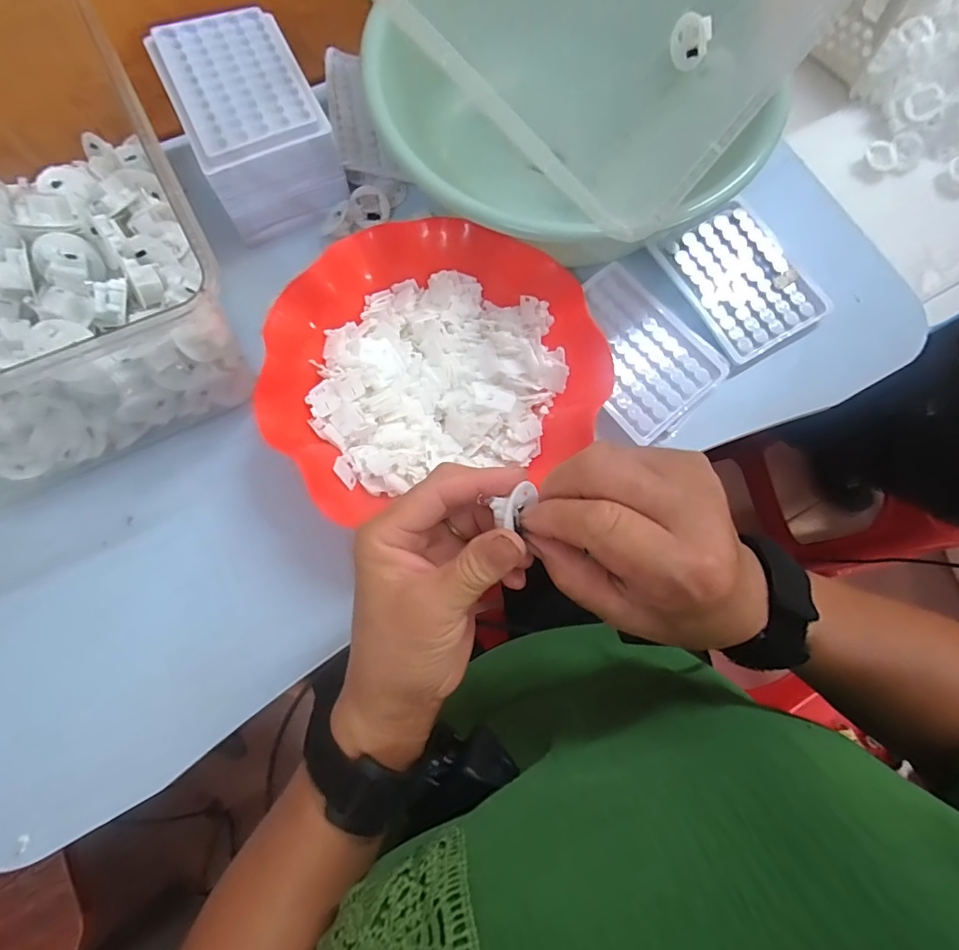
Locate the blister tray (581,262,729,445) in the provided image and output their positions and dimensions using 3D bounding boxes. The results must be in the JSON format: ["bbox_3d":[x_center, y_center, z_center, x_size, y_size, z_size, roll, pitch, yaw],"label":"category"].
[{"bbox_3d":[0.119,-0.097,0.383,0.100,0.006,0.129,-42,81,-10],"label":"blister tray"}]

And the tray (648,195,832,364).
[{"bbox_3d":[0.211,-0.161,0.395,0.093,0.009,0.124,-29,79,-8],"label":"tray"}]

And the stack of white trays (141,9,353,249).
[{"bbox_3d":[-0.177,-0.276,0.386,0.096,0.073,0.134,-25,78,-7],"label":"stack of white trays"}]

